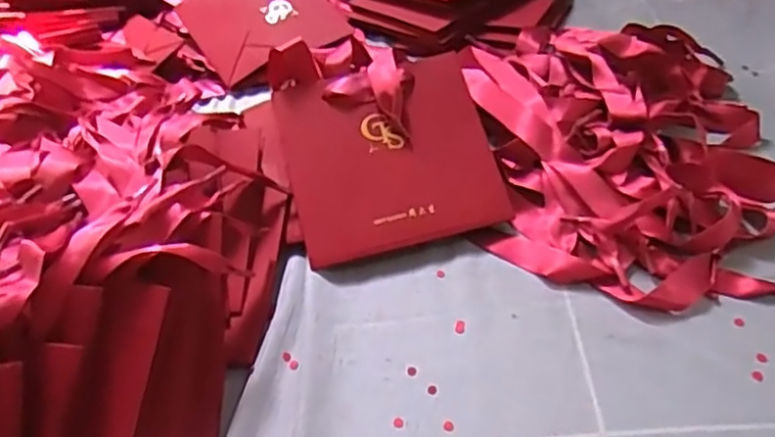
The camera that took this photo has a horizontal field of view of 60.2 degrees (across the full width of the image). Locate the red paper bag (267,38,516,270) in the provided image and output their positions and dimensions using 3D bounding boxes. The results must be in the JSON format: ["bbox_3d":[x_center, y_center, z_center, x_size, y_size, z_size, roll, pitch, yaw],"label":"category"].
[{"bbox_3d":[0.000,-0.057,0.470,0.141,0.022,0.159,-13,66,-6],"label":"red paper bag"}]

